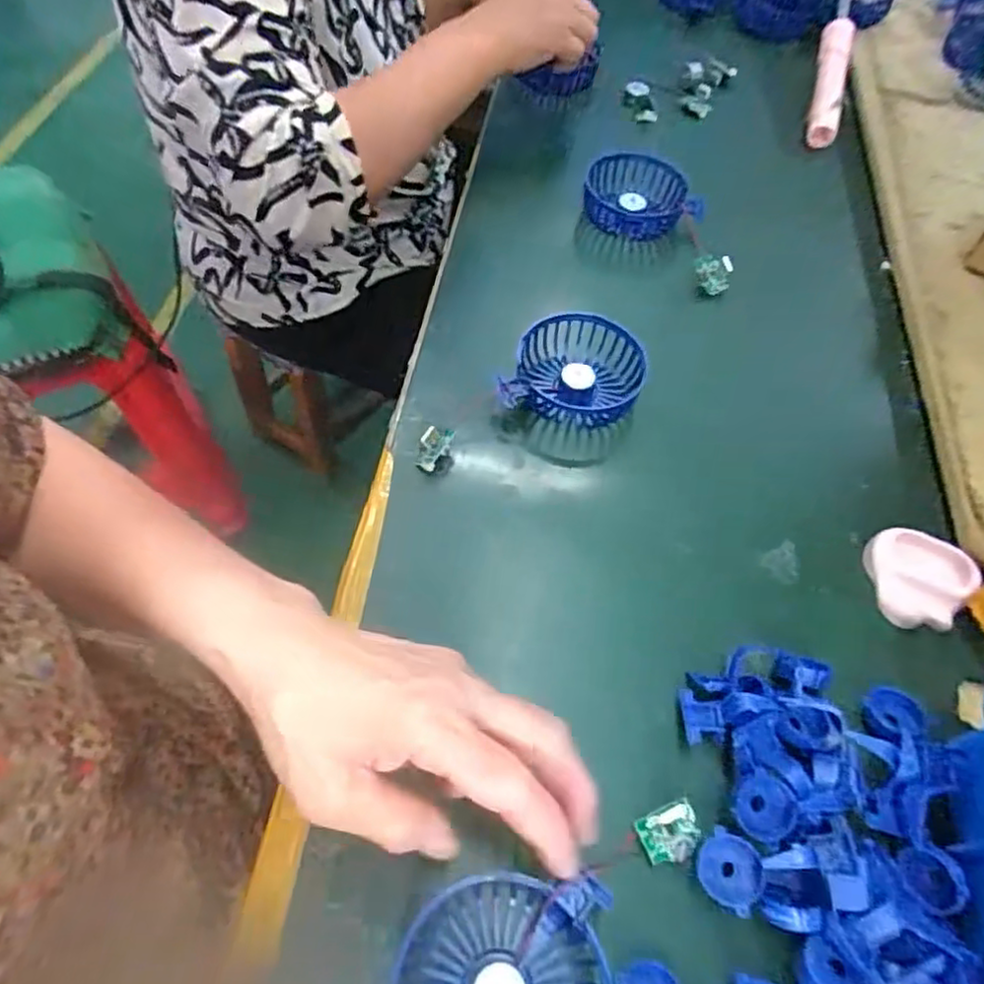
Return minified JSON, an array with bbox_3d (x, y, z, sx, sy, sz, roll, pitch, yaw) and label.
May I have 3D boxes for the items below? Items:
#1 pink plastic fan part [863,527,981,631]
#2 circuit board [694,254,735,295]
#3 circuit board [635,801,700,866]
[{"bbox_3d":[0.259,0.052,0.415,0.058,0.017,0.060,41,63,17],"label":"pink plastic fan part"},{"bbox_3d":[0.182,-0.182,0.558,0.025,0.024,0.027,-3,58,-3],"label":"circuit board"},{"bbox_3d":[0.088,0.168,0.331,0.030,0.007,0.023,-15,62,-15],"label":"circuit board"}]

